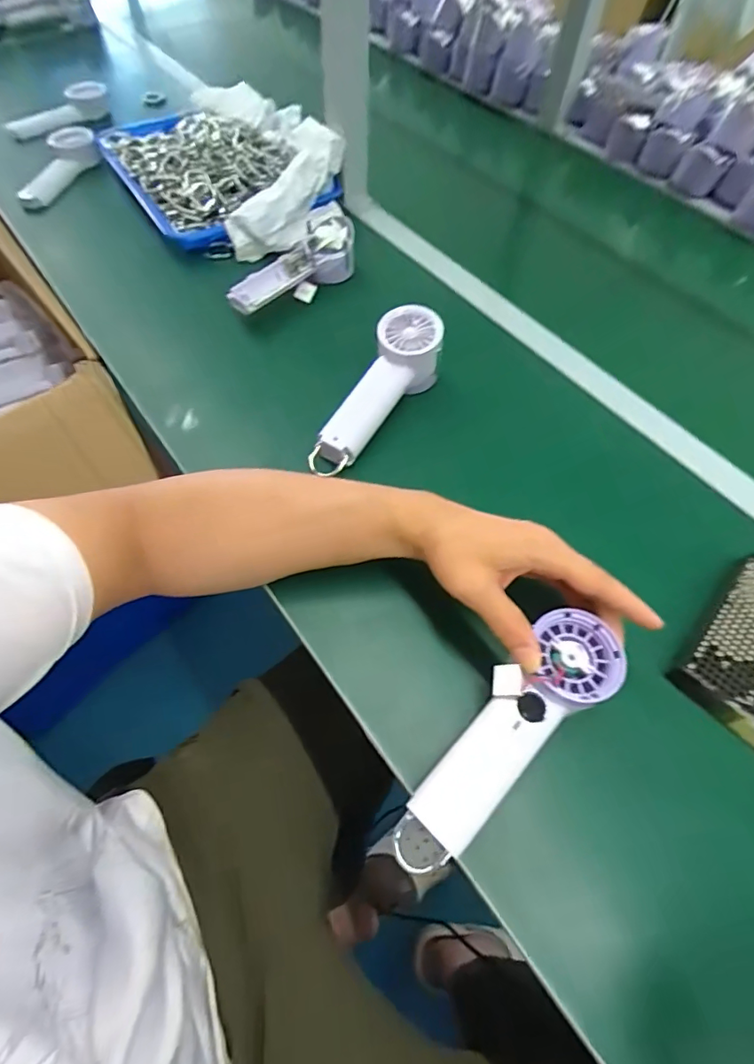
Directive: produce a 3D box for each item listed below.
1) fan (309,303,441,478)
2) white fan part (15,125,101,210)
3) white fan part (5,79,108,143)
[{"bbox_3d":[0.000,-0.133,0.489,0.062,0.056,0.192,30,77,15],"label":"fan"},{"bbox_3d":[-0.490,-0.543,0.747,0.176,0.051,0.043,-13,55,29],"label":"white fan part"},{"bbox_3d":[-0.512,-0.674,0.795,0.169,0.052,0.049,-31,65,-18],"label":"white fan part"}]

